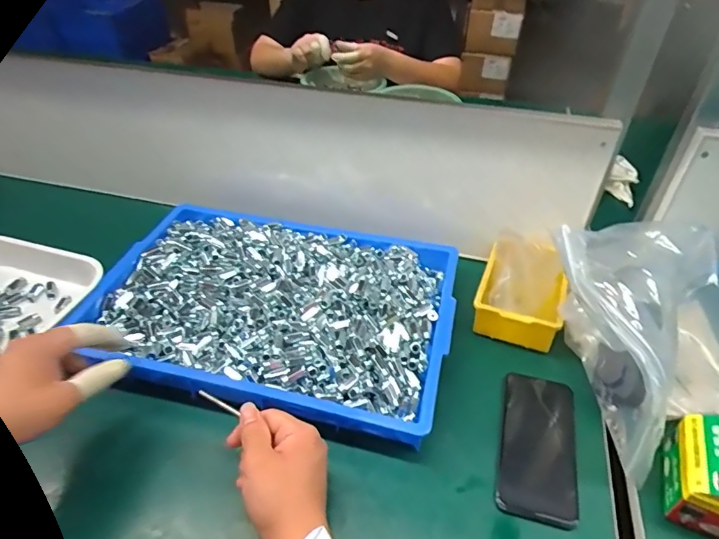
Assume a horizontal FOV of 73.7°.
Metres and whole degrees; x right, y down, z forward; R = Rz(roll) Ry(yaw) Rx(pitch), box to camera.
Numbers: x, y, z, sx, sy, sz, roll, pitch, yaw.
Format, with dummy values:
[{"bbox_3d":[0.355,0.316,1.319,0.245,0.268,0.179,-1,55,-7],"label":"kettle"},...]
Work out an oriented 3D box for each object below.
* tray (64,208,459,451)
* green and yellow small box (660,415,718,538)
[{"bbox_3d":[-0.106,0.032,0.590,0.429,0.047,0.289,12,43,13],"label":"tray"},{"bbox_3d":[0.311,0.181,0.428,0.055,0.077,0.085,16,44,17],"label":"green and yellow small box"}]

